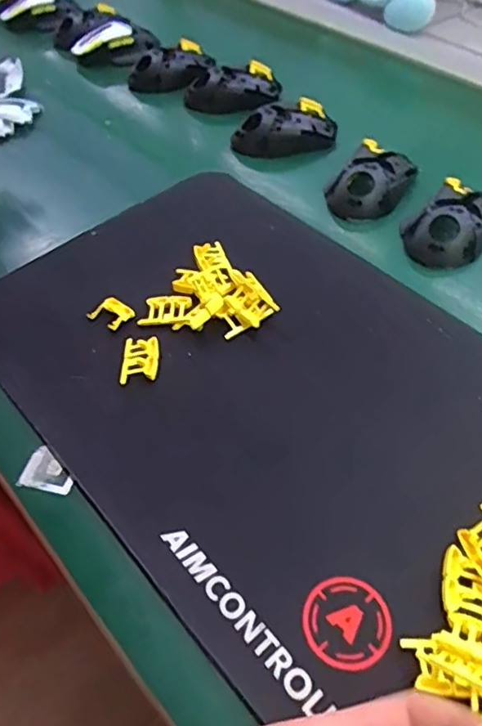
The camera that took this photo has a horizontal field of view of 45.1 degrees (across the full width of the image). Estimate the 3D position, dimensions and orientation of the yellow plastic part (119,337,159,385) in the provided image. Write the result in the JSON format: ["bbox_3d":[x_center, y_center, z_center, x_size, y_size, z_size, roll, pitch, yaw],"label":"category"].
[{"bbox_3d":[-0.077,-0.004,0.441,0.028,0.011,0.038,-3,50,-3],"label":"yellow plastic part"}]

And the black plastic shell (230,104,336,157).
[{"bbox_3d":[0.048,-0.261,0.662,0.122,0.058,0.056,-10,51,-9],"label":"black plastic shell"}]

